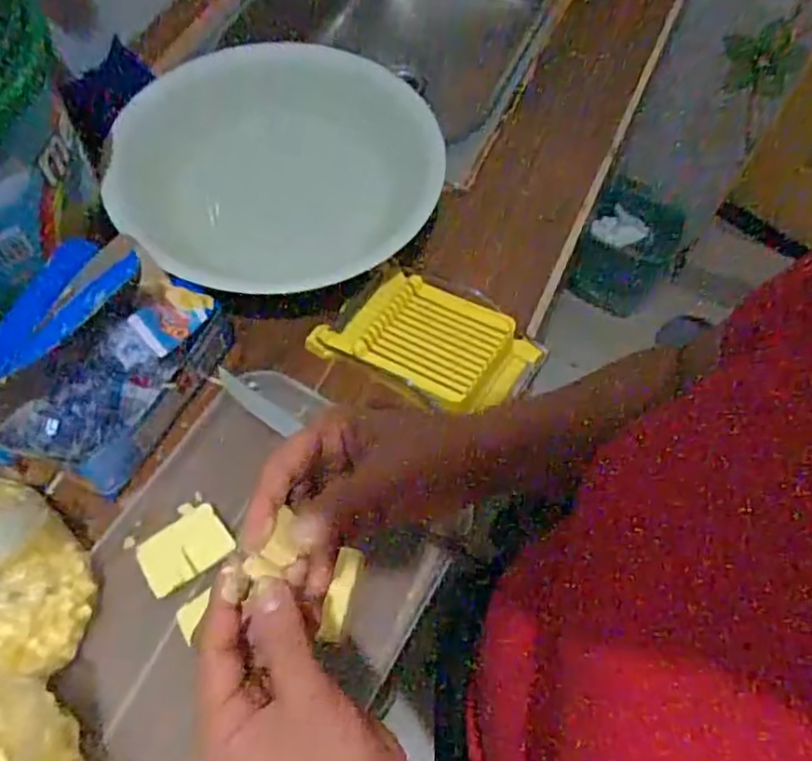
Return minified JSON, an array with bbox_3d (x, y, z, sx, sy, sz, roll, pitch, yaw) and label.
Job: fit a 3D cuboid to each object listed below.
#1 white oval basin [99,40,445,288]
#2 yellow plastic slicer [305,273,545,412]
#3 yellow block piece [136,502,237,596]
[{"bbox_3d":[-0.158,-0.245,0.798,0.385,0.286,0.091,-6,62,-5],"label":"white oval basin"},{"bbox_3d":[0.017,-0.040,0.596,0.182,0.037,0.119,29,65,13],"label":"yellow plastic slicer"},{"bbox_3d":[-0.171,0.130,0.502,0.067,0.012,0.046,-30,67,-16],"label":"yellow block piece"}]

